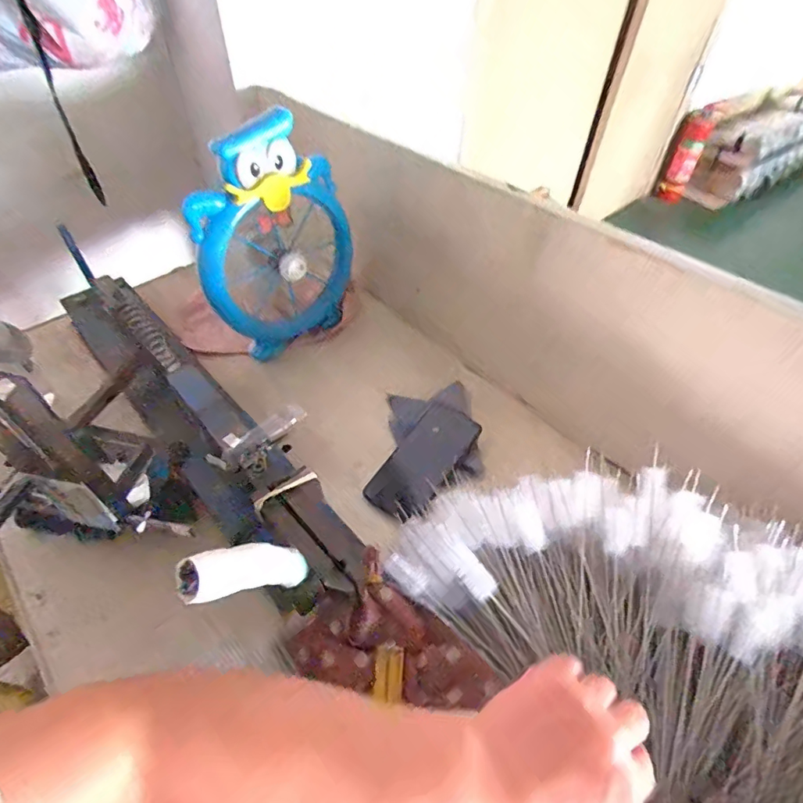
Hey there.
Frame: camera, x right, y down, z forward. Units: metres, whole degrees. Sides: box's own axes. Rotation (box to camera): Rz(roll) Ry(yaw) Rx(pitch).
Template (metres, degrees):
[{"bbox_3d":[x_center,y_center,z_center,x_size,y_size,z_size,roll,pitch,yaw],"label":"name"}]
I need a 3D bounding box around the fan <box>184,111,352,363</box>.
[{"bbox_3d":[-0.166,-0.212,0.664,0.087,0.293,0.220,34,56,25],"label":"fan"}]

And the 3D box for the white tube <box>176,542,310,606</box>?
[{"bbox_3d":[-0.091,0.104,0.296,0.021,0.096,0.022,-8,74,28],"label":"white tube"}]

